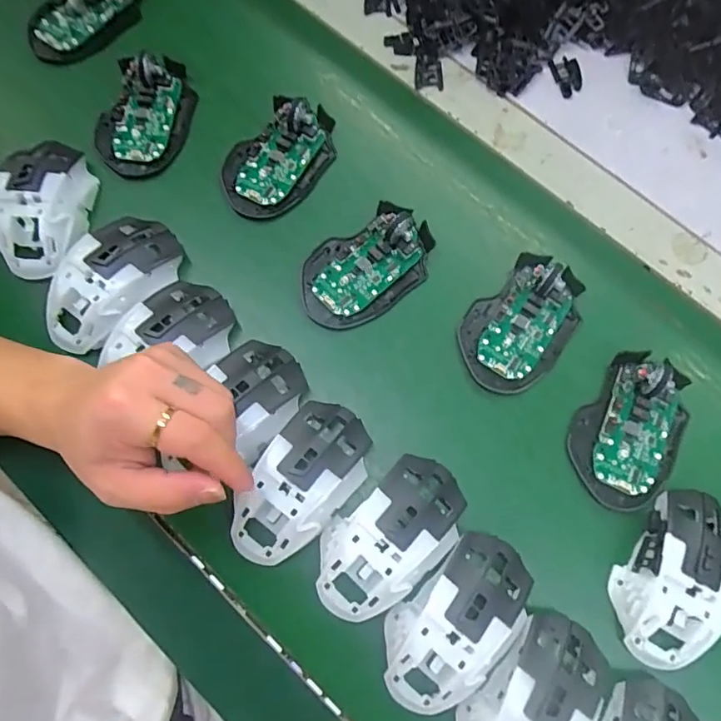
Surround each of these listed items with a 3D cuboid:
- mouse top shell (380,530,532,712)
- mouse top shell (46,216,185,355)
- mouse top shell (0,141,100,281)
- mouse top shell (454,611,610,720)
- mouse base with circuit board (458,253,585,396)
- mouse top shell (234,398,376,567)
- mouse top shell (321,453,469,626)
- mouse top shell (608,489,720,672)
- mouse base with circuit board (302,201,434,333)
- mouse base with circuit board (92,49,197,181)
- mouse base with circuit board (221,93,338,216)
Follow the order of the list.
[{"bbox_3d":[0.063,0.168,0.333,0.063,0.034,0.115,44,78,9],"label":"mouse top shell"},{"bbox_3d":[-0.188,-0.059,0.393,0.067,0.034,0.120,41,78,8],"label":"mouse top shell"},{"bbox_3d":[-0.252,-0.125,0.410,0.062,0.034,0.114,6,75,0],"label":"mouse top shell"},{"bbox_3d":[0.110,0.219,0.319,0.112,0.034,0.076,-39,80,-11],"label":"mouse top shell"},{"bbox_3d":[0.129,-0.031,0.408,0.074,0.024,0.115,44,78,9],"label":"mouse base with circuit board"},{"bbox_3d":[-0.039,0.086,0.359,0.064,0.043,0.120,34,77,7],"label":"mouse top shell"},{"bbox_3d":[0.020,0.118,0.345,0.114,0.030,0.067,-38,80,-11],"label":"mouse top shell"},{"bbox_3d":[0.214,0.143,0.346,0.062,0.034,0.115,35,77,7],"label":"mouse top shell"},{"bbox_3d":[0.006,-0.077,0.412,0.112,0.024,0.071,-32,79,-9],"label":"mouse base with circuit board"},{"bbox_3d":[-0.185,-0.216,0.449,0.068,0.034,0.112,22,76,4],"label":"mouse base with circuit board"},{"bbox_3d":[-0.069,-0.176,0.439,0.072,0.028,0.113,32,77,6],"label":"mouse base with circuit board"}]

